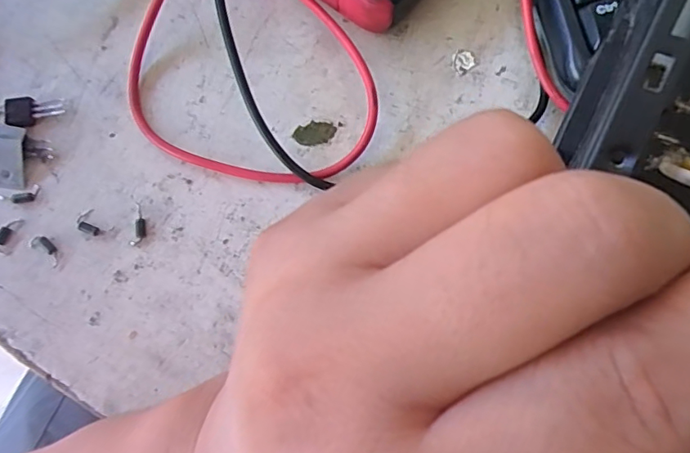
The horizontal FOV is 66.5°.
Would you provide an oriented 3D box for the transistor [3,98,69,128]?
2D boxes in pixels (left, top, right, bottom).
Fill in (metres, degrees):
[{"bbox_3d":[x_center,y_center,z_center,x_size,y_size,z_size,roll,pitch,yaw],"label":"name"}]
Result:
[{"bbox_3d":[-0.110,-0.040,0.185,0.020,0.005,0.010,-3,78,-2],"label":"transistor"}]

